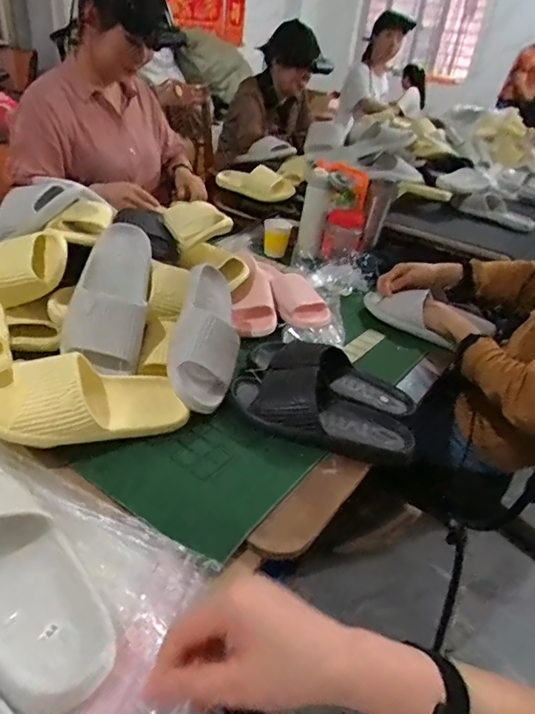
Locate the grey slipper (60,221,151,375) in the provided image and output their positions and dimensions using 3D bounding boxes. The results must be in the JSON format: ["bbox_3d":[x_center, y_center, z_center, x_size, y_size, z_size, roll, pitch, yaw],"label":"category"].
[{"bbox_3d":[-0.228,-0.094,0.730,0.102,0.073,0.247,5,62,-5],"label":"grey slipper"}]

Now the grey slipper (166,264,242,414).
[{"bbox_3d":[-0.090,-0.039,0.745,0.080,0.104,0.269,-26,42,29],"label":"grey slipper"}]

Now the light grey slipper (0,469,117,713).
[{"bbox_3d":[-0.244,0.170,0.441,0.287,0.061,0.108,31,39,31],"label":"light grey slipper"}]

